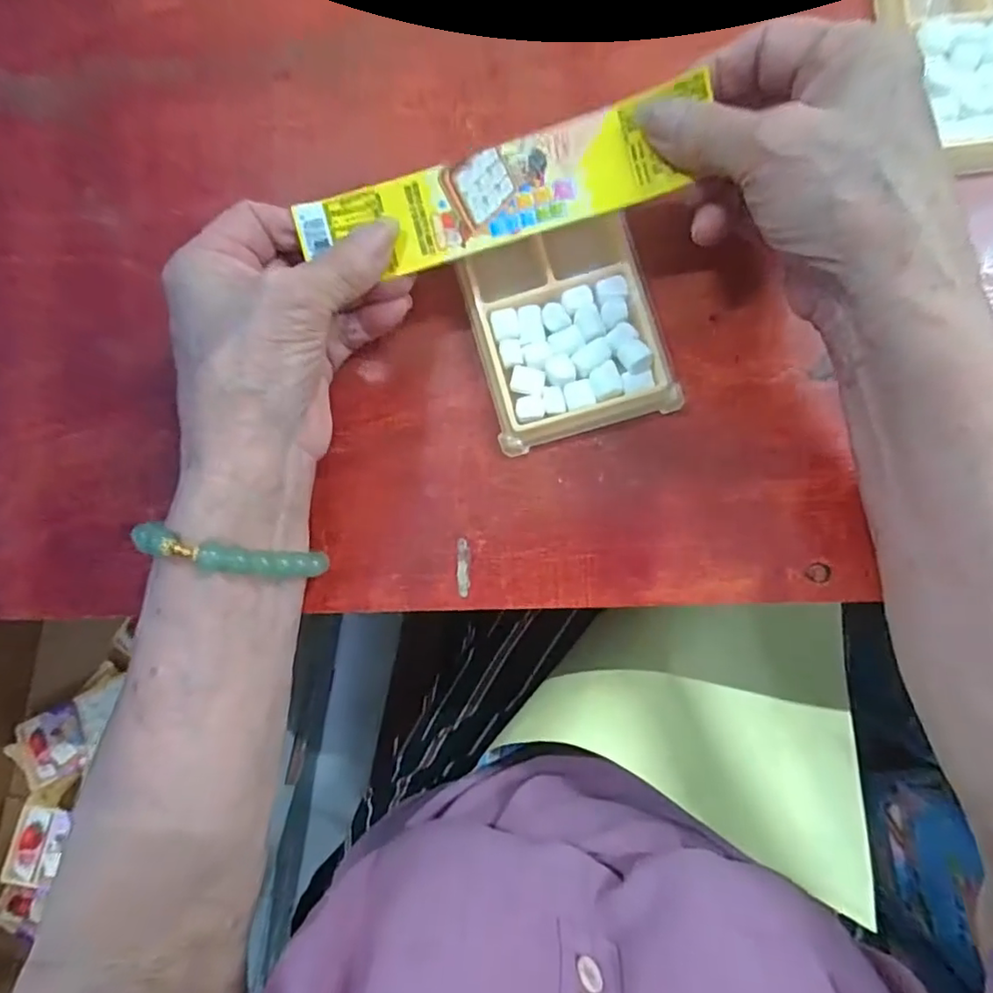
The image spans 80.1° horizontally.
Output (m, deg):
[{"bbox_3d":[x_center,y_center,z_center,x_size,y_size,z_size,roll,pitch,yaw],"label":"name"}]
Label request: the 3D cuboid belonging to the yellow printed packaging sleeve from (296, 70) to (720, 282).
[{"bbox_3d":[0.000,-0.121,0.233,0.157,0.014,0.040,-12,86,6],"label":"yellow printed packaging sleeve"}]

